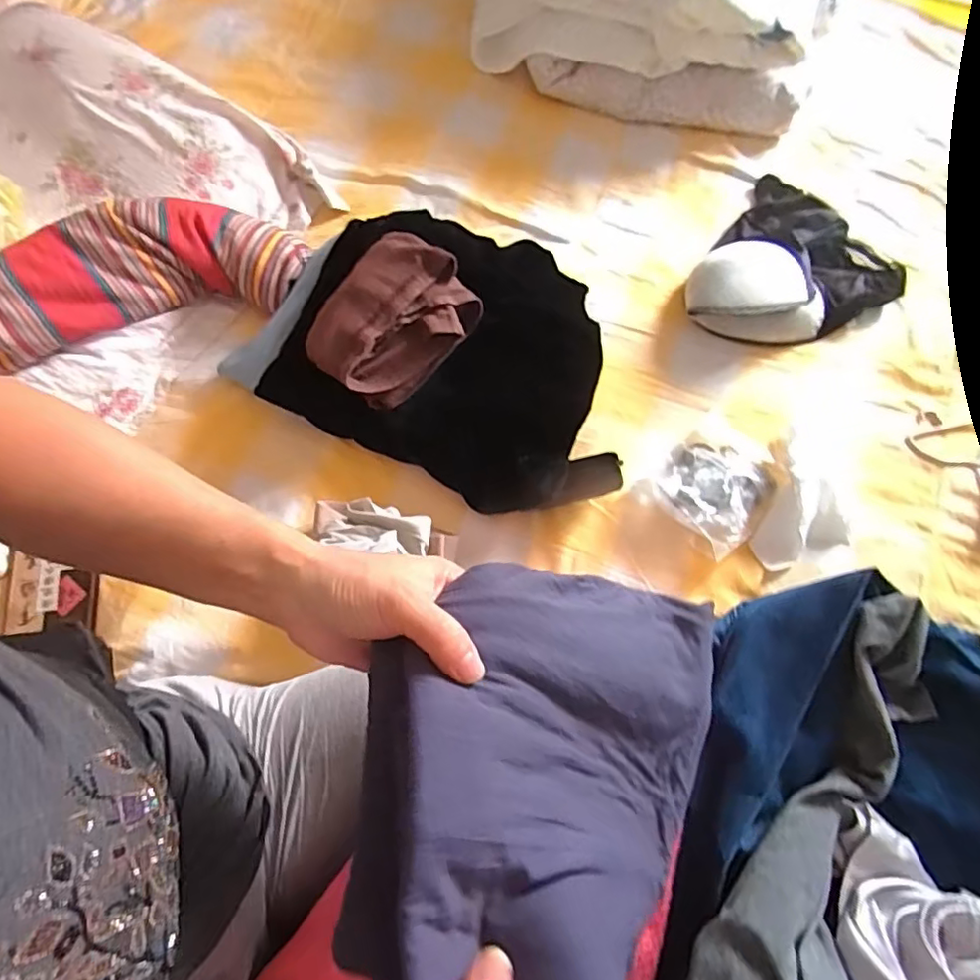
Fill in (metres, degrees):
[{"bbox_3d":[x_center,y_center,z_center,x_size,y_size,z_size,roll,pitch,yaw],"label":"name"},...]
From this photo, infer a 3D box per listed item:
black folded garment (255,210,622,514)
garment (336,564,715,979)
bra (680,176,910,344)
[{"bbox_3d":[-0.015,-0.142,0.595,0.359,0.100,0.267,26,70,8],"label":"black folded garment"},{"bbox_3d":[0.038,0.160,0.321,0.217,0.063,0.234,16,58,-27],"label":"garment"},{"bbox_3d":[0.355,-0.250,0.684,0.202,0.062,0.242,38,72,12],"label":"bra"}]

